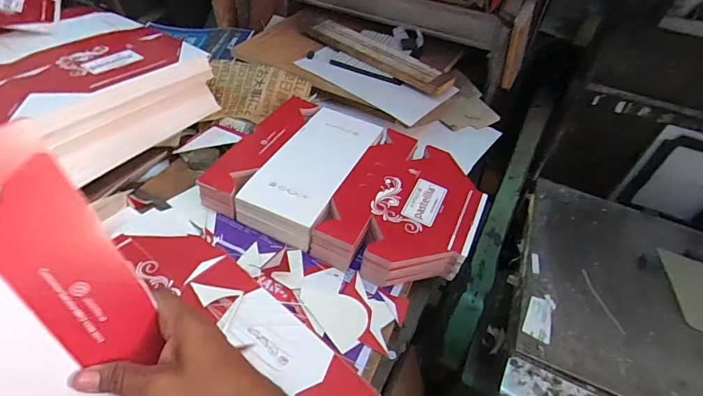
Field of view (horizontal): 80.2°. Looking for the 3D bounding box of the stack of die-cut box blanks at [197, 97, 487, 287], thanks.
[{"bbox_3d":[0.004,-0.019,0.666,0.382,0.068,0.271,20,44,15],"label":"stack of die-cut box blanks"}]

